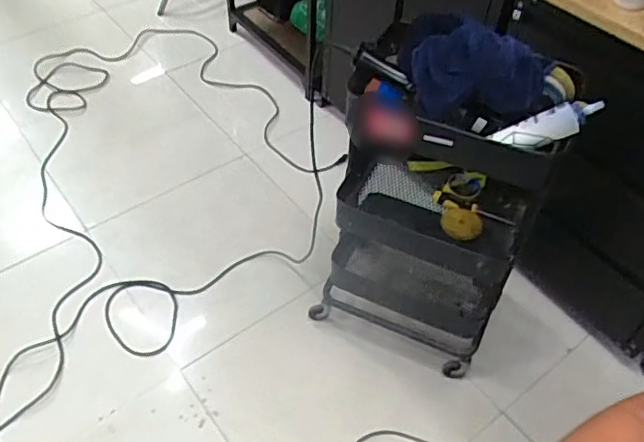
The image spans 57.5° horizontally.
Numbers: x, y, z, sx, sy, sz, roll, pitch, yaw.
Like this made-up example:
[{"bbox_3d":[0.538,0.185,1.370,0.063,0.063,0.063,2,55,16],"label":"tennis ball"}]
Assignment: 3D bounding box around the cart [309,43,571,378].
[{"bbox_3d":[0.268,-0.033,1.409,0.435,0.748,0.349,21,51,17],"label":"cart"}]

